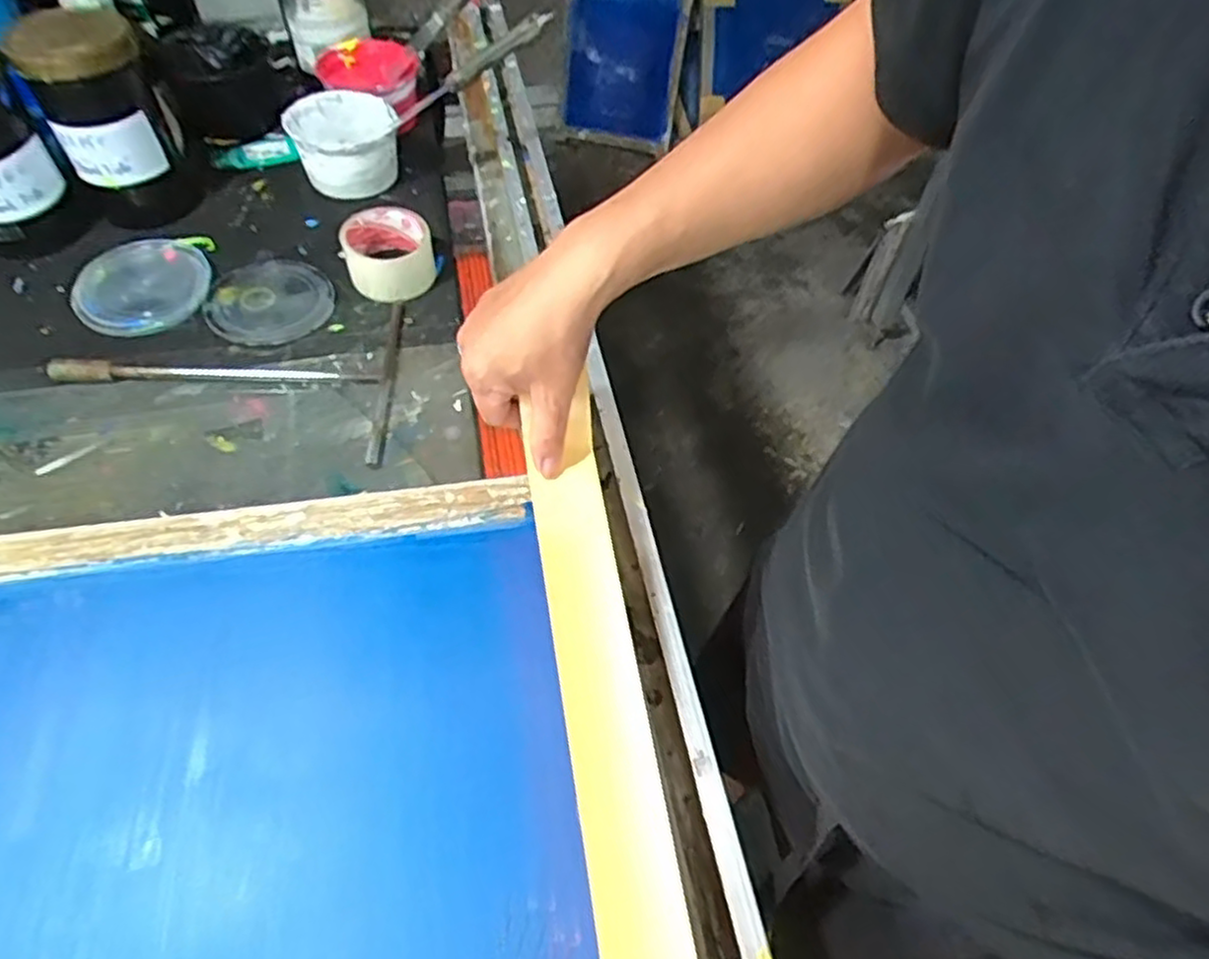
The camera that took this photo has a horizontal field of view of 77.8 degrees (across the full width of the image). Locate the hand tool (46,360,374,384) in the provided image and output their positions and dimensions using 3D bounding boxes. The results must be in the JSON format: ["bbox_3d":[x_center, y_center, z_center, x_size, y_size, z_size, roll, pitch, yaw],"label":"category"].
[{"bbox_3d":[-0.350,-0.095,0.666,0.277,0.012,0.021,1,54,-3],"label":"hand tool"}]

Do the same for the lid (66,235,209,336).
[{"bbox_3d":[-0.447,-0.186,0.723,0.120,0.029,0.120,-25,59,-20],"label":"lid"}]

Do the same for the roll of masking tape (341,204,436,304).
[{"bbox_3d":[-0.213,-0.225,0.744,0.084,0.060,0.081,2,54,-2],"label":"roll of masking tape"}]

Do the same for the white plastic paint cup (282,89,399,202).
[{"bbox_3d":[-0.285,-0.364,0.835,0.114,0.078,0.090,-16,56,-15],"label":"white plastic paint cup"}]

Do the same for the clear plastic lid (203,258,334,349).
[{"bbox_3d":[-0.324,-0.172,0.726,0.114,0.012,0.112,2,54,-2],"label":"clear plastic lid"}]

